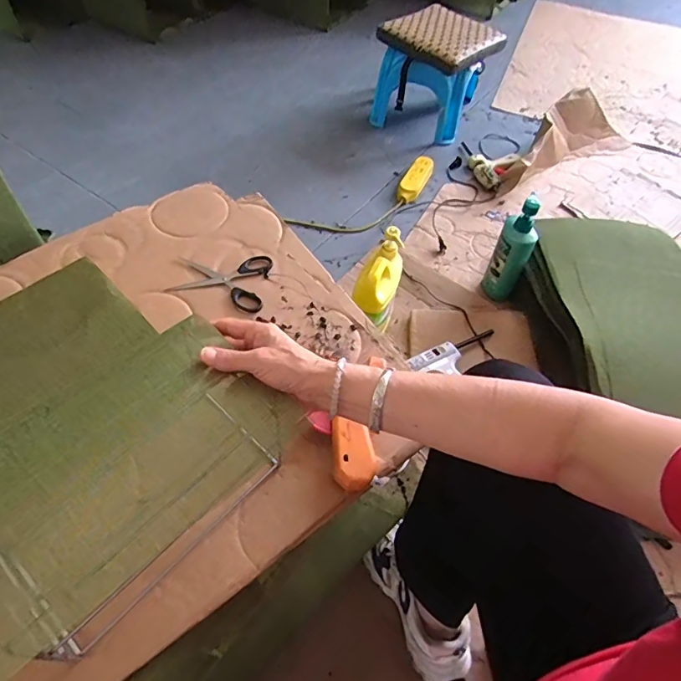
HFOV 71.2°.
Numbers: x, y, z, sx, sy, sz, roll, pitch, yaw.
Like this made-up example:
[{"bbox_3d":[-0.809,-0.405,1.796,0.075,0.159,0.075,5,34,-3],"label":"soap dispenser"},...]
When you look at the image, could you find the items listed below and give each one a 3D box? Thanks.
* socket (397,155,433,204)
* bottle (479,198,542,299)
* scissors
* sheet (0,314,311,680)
[{"bbox_3d":[0.221,-0.474,1.387,0.068,0.042,0.193,23,57,12],"label":"socket"},{"bbox_3d":[0.385,-0.192,1.074,0.078,0.273,0.059,27,58,15],"label":"bottle"},{"bbox_3d":[-0.171,-0.093,0.688,0.134,0.013,0.098,11,55,4],"label":"scissors"},{"bbox_3d":[-0.183,0.094,0.396,0.174,0.039,0.271,38,61,21],"label":"sheet"}]

